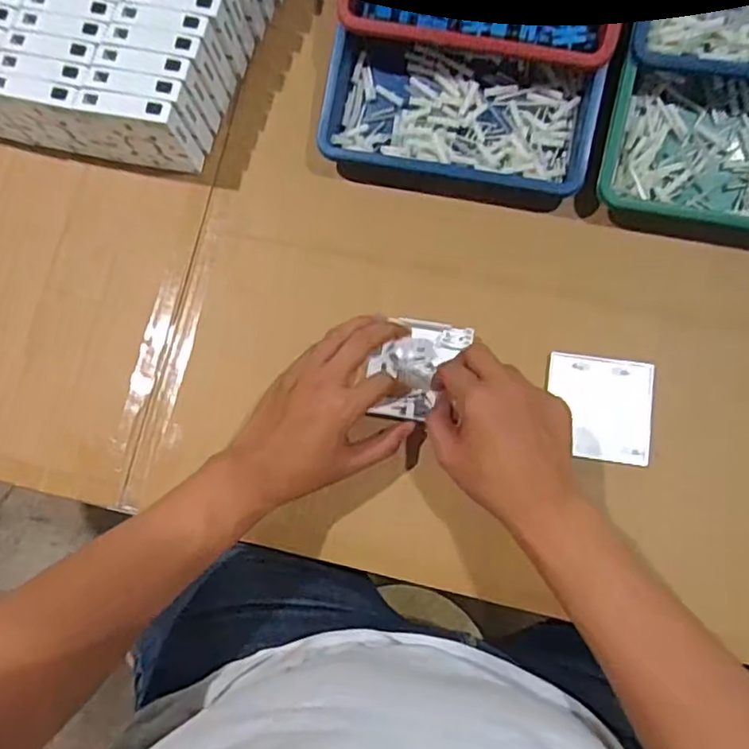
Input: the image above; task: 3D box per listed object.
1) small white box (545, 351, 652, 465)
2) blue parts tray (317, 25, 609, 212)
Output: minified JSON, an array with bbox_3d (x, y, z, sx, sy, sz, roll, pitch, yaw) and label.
[{"bbox_3d":[0.189,0.028,0.533,0.084,0.009,0.086,8,80,6],"label":"small white box"},{"bbox_3d":[0.074,-0.232,0.578,0.239,0.048,0.125,10,79,6],"label":"blue parts tray"}]

